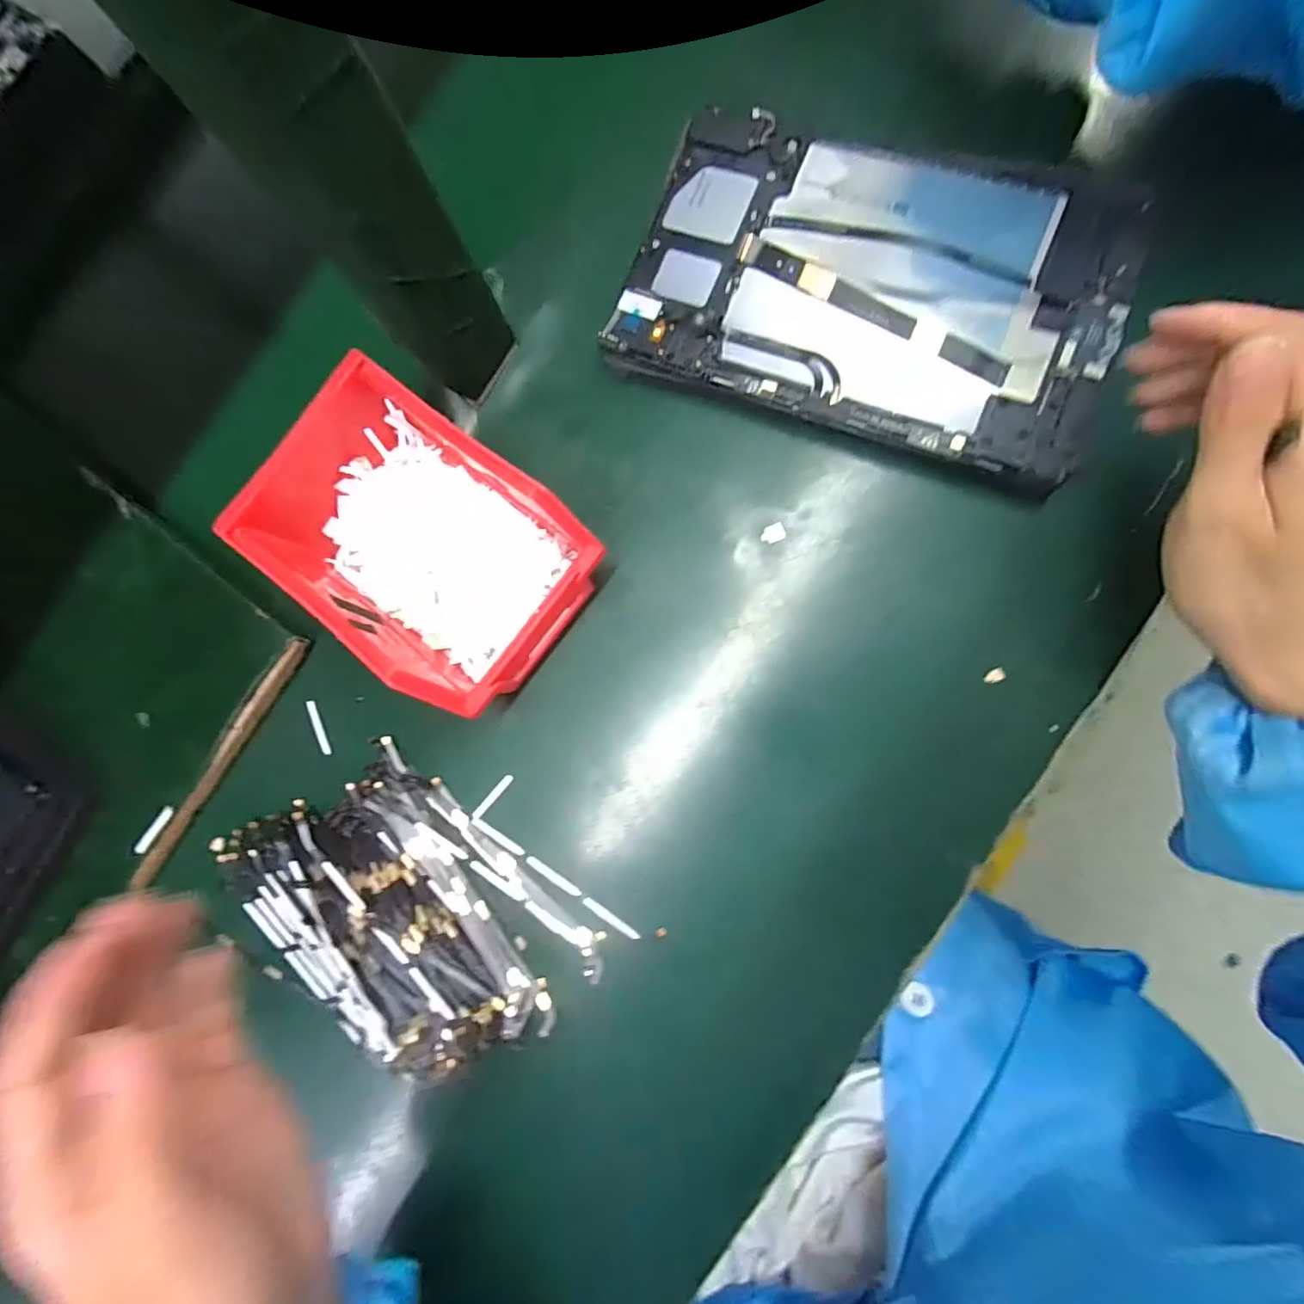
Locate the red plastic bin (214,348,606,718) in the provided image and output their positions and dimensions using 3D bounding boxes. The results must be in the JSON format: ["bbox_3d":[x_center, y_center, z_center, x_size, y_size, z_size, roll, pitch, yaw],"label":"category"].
[{"bbox_3d":[-0.106,-0.052,0.278,0.142,0.072,0.105,39,92,10],"label":"red plastic bin"}]

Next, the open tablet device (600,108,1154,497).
[{"bbox_3d":[0.105,-0.185,0.287,0.235,0.017,0.149,21,88,6],"label":"open tablet device"}]

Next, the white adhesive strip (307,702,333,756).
[{"bbox_3d":[-0.187,0.042,0.319,0.004,0.004,0.032,-25,84,3],"label":"white adhesive strip"}]

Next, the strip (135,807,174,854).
[{"bbox_3d":[-0.273,0.098,0.311,0.006,0.004,0.030,33,89,7],"label":"strip"}]

